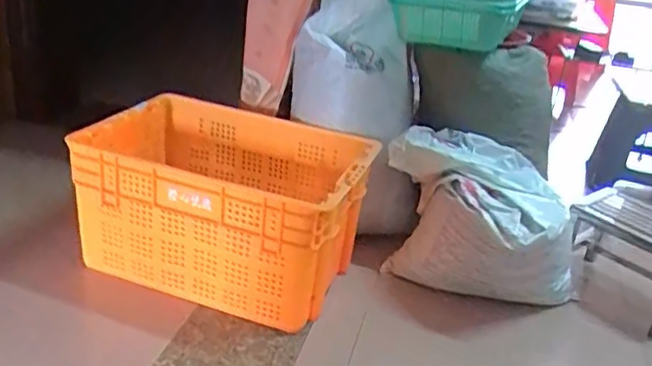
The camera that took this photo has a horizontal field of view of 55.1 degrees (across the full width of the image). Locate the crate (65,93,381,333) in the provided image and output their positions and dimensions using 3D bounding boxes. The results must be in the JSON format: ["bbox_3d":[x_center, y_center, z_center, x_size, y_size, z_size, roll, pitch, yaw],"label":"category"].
[{"bbox_3d":[-0.210,0.050,1.420,0.561,0.320,0.394,15,27,15],"label":"crate"}]

